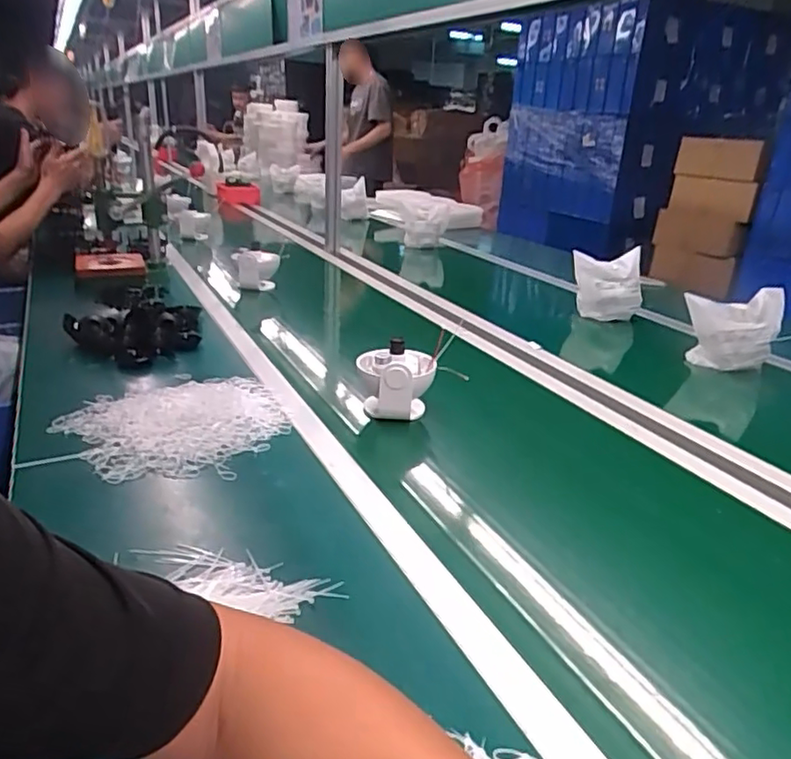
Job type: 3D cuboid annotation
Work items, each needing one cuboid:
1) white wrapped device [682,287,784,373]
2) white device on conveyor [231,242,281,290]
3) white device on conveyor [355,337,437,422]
[{"bbox_3d":[0.639,-0.093,1.202,0.166,0.146,0.070,10,24,17],"label":"white wrapped device"},{"bbox_3d":[-0.349,-0.269,1.556,0.113,0.103,0.079,16,27,29],"label":"white device on conveyor"},{"bbox_3d":[0.000,0.008,0.946,0.116,0.112,0.103,3,23,2],"label":"white device on conveyor"}]

